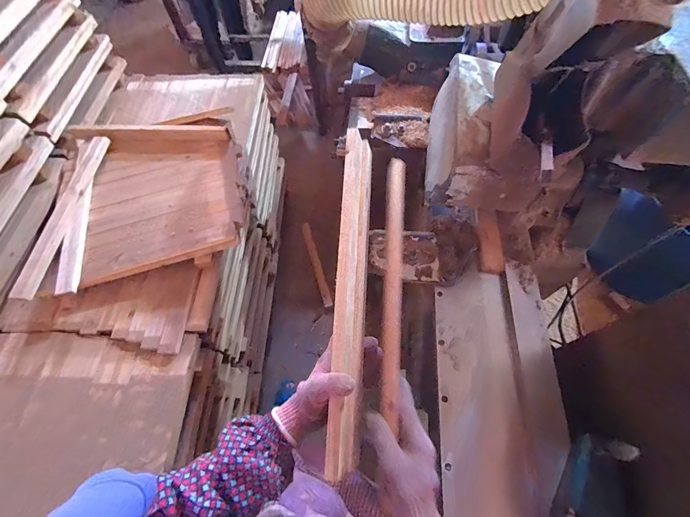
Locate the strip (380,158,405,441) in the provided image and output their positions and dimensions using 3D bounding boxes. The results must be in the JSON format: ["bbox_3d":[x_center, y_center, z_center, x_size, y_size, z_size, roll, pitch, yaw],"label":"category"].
[{"bbox_3d":[0.073,0.031,0.482,0.025,0.020,0.396,3,74,4],"label":"strip"}]

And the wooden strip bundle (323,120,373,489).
[{"bbox_3d":[0.014,0.034,0.475,0.014,0.080,0.491,-7,68,28],"label":"wooden strip bundle"}]

